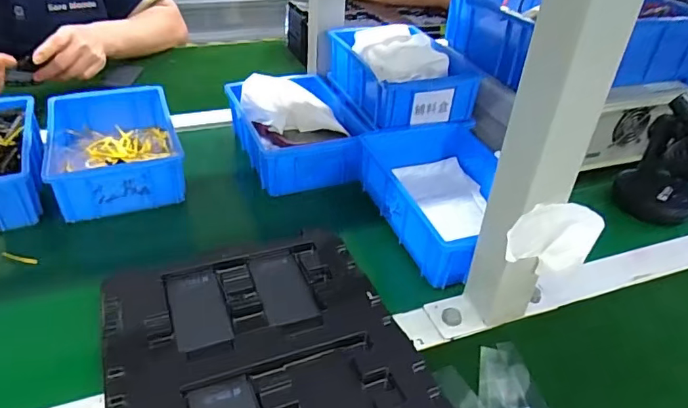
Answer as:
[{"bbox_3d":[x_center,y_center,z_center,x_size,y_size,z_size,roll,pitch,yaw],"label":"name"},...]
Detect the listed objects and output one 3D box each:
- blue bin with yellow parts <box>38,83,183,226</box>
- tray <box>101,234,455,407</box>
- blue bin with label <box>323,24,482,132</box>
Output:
[{"bbox_3d":[-0.275,-0.071,0.604,0.136,0.056,0.206,-12,39,-21],"label":"blue bin with yellow parts"},{"bbox_3d":[-0.061,0.117,0.387,0.220,0.019,0.268,-12,39,-21],"label":"tray"},{"bbox_3d":[0.081,-0.175,0.679,0.152,0.072,0.208,-10,38,-19],"label":"blue bin with label"}]

